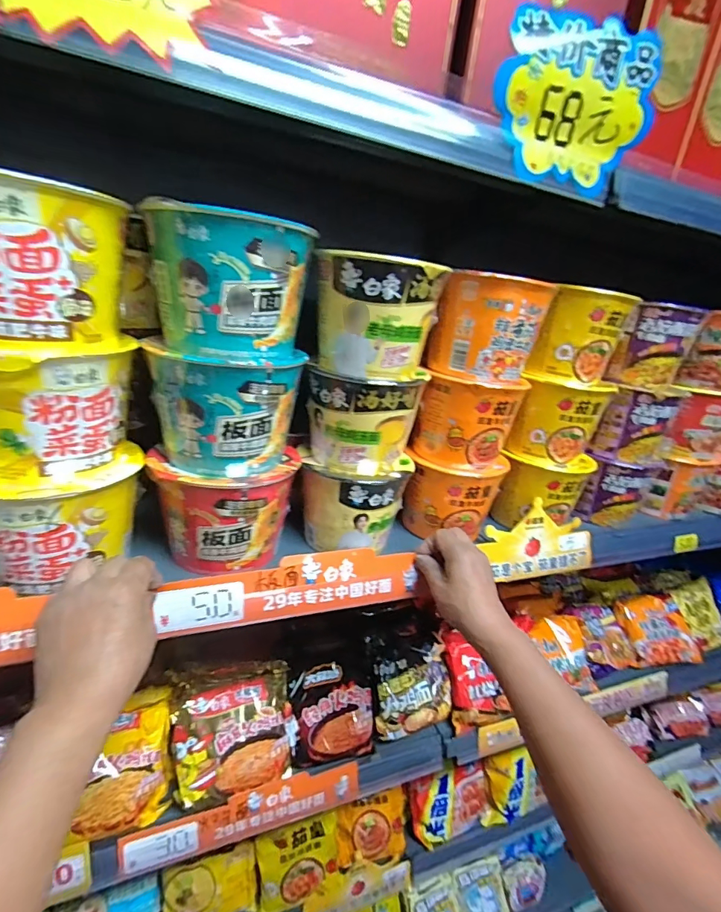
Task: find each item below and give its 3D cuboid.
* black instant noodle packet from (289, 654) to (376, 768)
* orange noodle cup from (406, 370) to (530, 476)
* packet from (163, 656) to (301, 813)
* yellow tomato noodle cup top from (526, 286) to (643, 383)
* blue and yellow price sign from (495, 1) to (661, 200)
[{"bbox_3d":[-0.043,0.368,0.646,0.123,0.131,0.042,-1,-18,-14],"label":"black instant noodle packet"},{"bbox_3d":[0.130,-0.044,0.528,0.113,0.102,0.112,14,22,16],"label":"orange noodle cup"},{"bbox_3d":[-0.166,0.356,0.580,0.151,0.153,0.046,-4,-20,-24],"label":"packet"},{"bbox_3d":[0.262,-0.143,0.526,0.093,0.100,0.088,18,23,26],"label":"yellow tomato noodle cup top"},{"bbox_3d":[0.178,-0.287,0.360,0.149,0.111,0.013,-10,30,-16],"label":"blue and yellow price sign"}]

